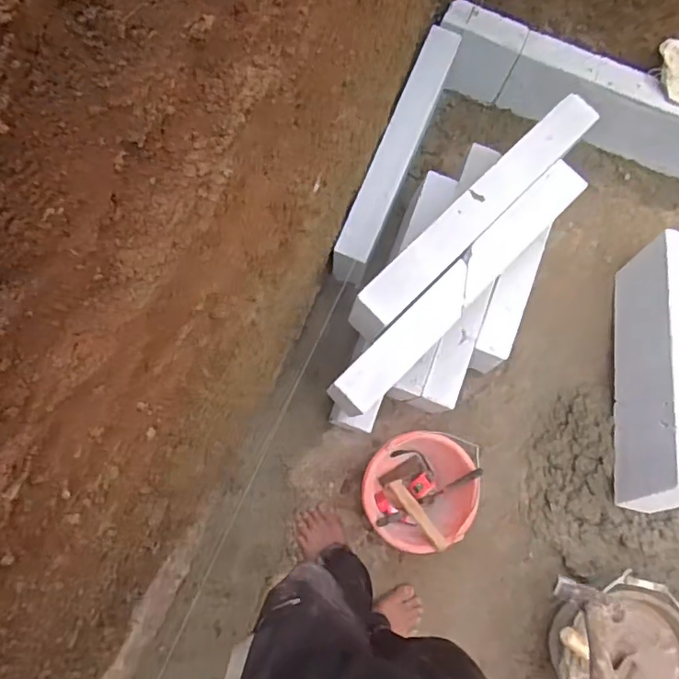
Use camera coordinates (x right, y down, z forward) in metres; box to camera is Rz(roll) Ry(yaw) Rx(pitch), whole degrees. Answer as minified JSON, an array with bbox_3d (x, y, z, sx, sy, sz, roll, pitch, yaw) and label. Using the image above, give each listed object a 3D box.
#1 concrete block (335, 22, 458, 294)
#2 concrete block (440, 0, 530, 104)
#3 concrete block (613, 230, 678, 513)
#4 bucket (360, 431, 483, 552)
[{"bbox_3d":[0.132,-0.418,1.280,0.088,0.212,0.598,23,79,3],"label":"concrete block"},{"bbox_3d":[0.340,-0.711,1.342,0.197,0.185,0.087,23,79,3],"label":"concrete block"},{"bbox_3d":[0.705,0.054,1.186,0.088,0.213,0.631,13,64,1],"label":"concrete block"},{"bbox_3d":[0.171,0.331,1.197,0.234,0.157,0.236,0,78,-2],"label":"bucket"}]

